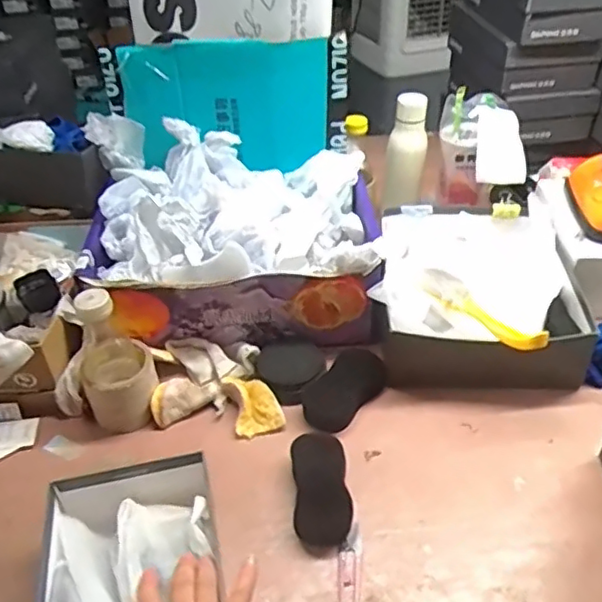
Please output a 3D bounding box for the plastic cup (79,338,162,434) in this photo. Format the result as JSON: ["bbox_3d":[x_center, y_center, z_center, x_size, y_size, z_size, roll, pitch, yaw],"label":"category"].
[{"bbox_3d":[-0.221,0.111,0.781,0.086,0.088,0.071,-17,41,-17],"label":"plastic cup"}]

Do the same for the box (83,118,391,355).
[{"bbox_3d":[-0.093,-0.090,0.908,0.391,0.189,0.265,-2,39,1],"label":"box"}]

